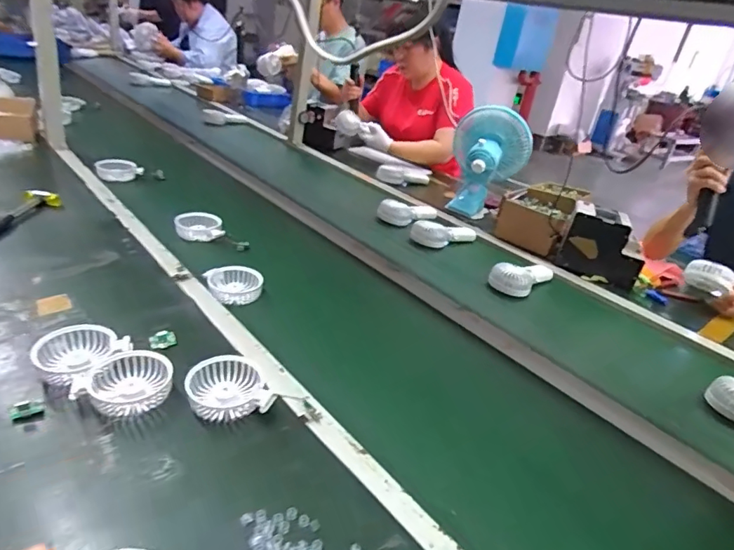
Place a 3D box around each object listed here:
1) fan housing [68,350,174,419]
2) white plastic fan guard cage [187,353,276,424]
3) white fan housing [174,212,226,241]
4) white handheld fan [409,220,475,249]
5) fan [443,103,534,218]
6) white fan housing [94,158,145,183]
[{"bbox_3d":[-0.290,0.130,0.590,0.102,0.034,0.082,-9,33,-32],"label":"fan housing"},{"bbox_3d":[-0.166,0.137,0.604,0.095,0.035,0.083,2,28,-14],"label":"white plastic fan guard cage"},{"bbox_3d":[-0.353,-0.105,1.050,0.094,0.037,0.096,1,28,-15],"label":"white fan housing"},{"bbox_3d":[0.198,-0.109,1.252,0.187,0.054,0.085,-7,31,-28],"label":"white handheld fan"},{"bbox_3d":[0.347,-0.320,1.437,0.219,0.294,0.232,13,27,7],"label":"fan"},{"bbox_3d":[-0.650,-0.275,1.296,0.109,0.040,0.095,-7,31,-29],"label":"white fan housing"}]

